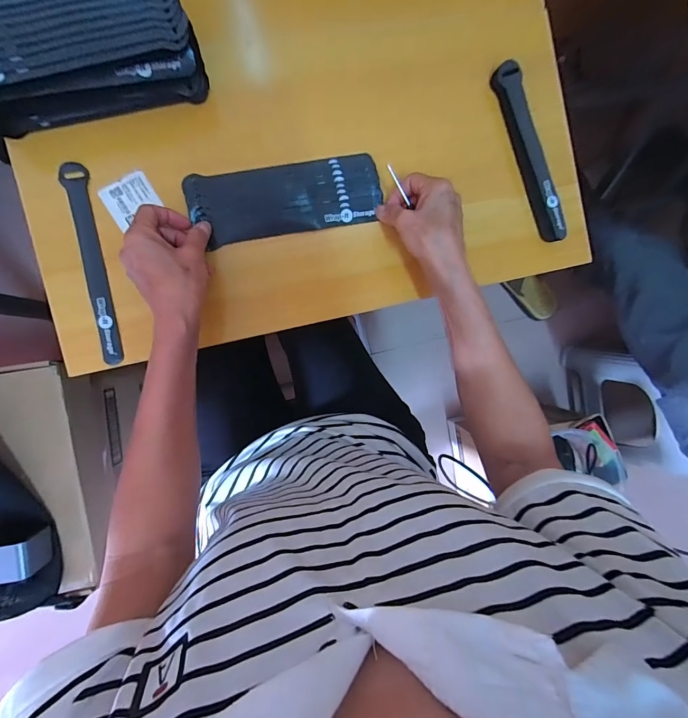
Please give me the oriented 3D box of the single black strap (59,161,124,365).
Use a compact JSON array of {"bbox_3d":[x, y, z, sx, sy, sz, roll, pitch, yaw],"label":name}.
[{"bbox_3d":[-0.253,-0.095,0.363,0.024,0.007,0.200,-10,91,-21],"label":"single black strap"}]

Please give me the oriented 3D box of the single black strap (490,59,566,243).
[{"bbox_3d":[0.211,-0.231,0.409,0.026,0.020,0.197,-19,94,-7],"label":"single black strap"}]

